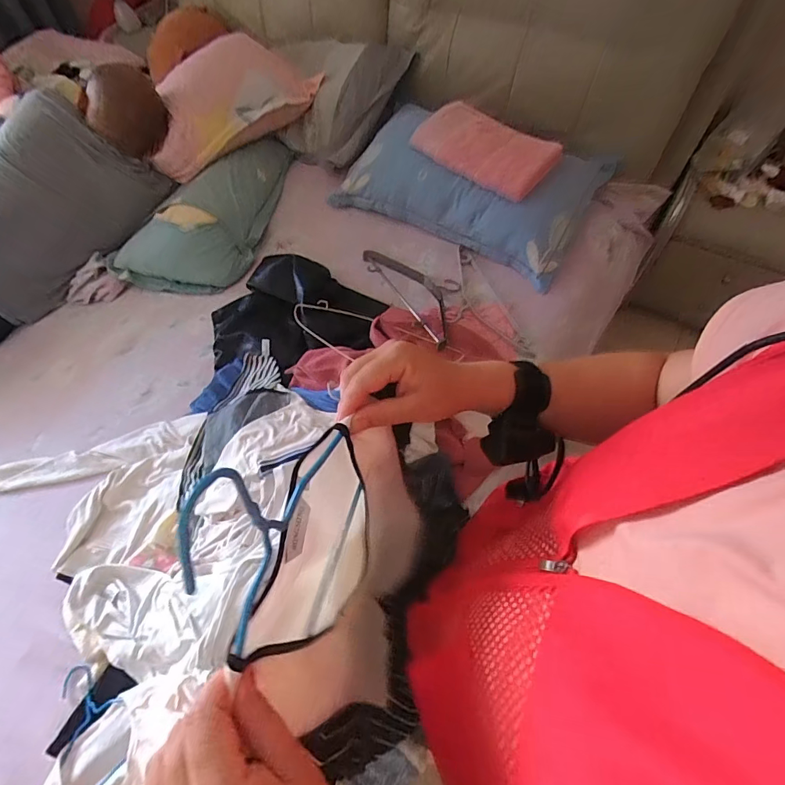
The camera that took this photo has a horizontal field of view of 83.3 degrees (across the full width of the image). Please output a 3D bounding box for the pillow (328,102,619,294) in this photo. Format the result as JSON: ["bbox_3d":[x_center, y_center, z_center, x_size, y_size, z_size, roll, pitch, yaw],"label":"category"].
[{"bbox_3d":[0.249,-0.672,1.309,0.677,0.169,0.509,26,67,16],"label":"pillow"}]

